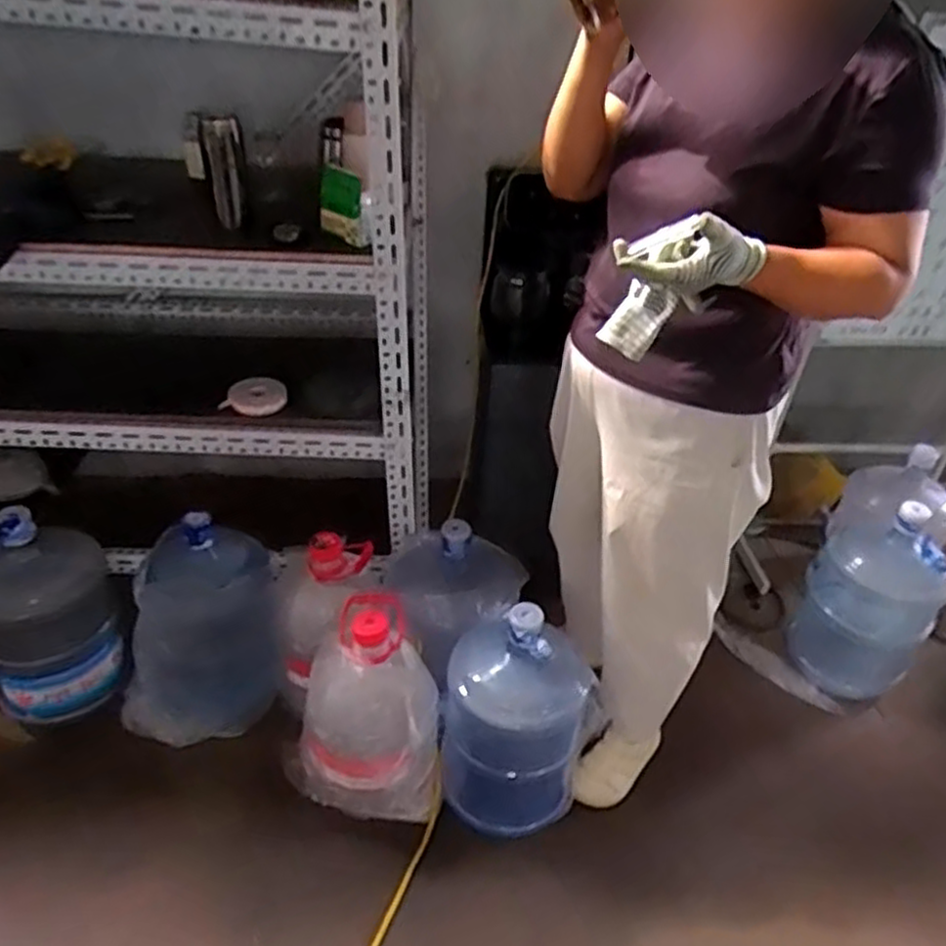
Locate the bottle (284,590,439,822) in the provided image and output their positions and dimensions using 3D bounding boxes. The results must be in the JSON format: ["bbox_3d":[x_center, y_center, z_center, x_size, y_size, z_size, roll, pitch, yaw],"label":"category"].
[{"bbox_3d":[-0.210,0.464,1.405,0.267,0.409,0.253,-11,38,-21],"label":"bottle"}]

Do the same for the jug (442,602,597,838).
[{"bbox_3d":[0.079,0.451,1.383,0.261,0.467,0.237,13,36,11],"label":"jug"}]

